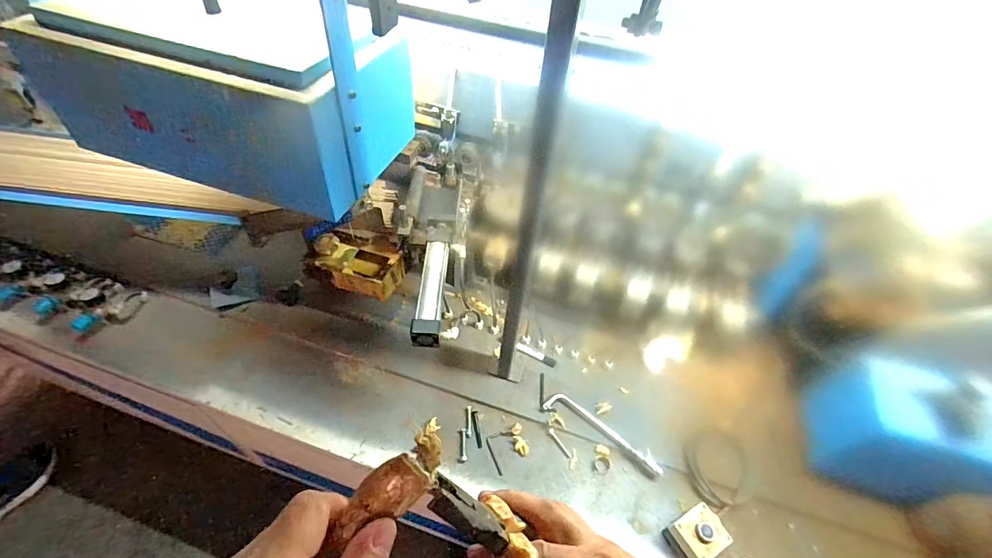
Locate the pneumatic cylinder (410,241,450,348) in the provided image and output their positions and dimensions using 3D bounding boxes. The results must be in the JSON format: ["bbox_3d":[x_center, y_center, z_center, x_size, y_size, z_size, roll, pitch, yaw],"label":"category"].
[{"bbox_3d":[-0.122,0.022,0.812,0.050,0.044,0.218,4,49,-3],"label":"pneumatic cylinder"}]

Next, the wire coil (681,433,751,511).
[{"bbox_3d":[0.460,0.388,0.886,0.139,0.025,0.140,3,49,-4],"label":"wire coil"}]

